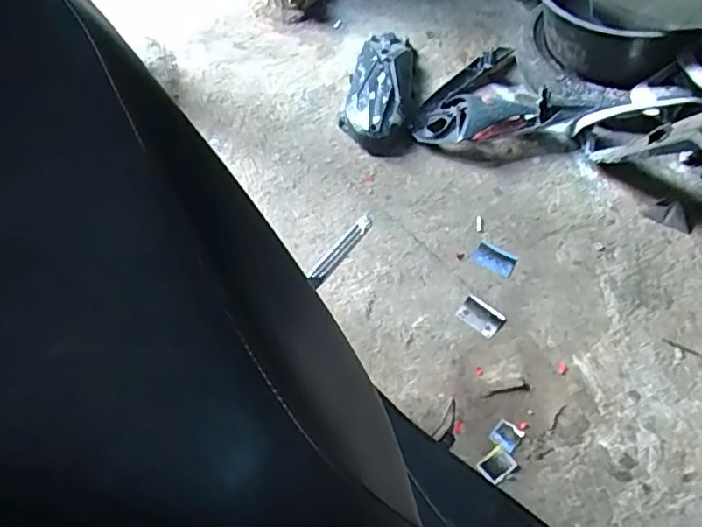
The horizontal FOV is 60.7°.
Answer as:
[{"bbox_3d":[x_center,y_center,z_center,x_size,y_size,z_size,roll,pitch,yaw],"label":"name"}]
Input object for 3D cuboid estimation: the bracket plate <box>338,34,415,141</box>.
[{"bbox_3d":[0.074,-0.458,1.526,0.161,0.077,0.375,9,61,5],"label":"bracket plate"}]

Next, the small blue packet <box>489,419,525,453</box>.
[{"bbox_3d":[0.285,0.316,1.101,0.047,0.004,0.051,41,68,21],"label":"small blue packet"}]

